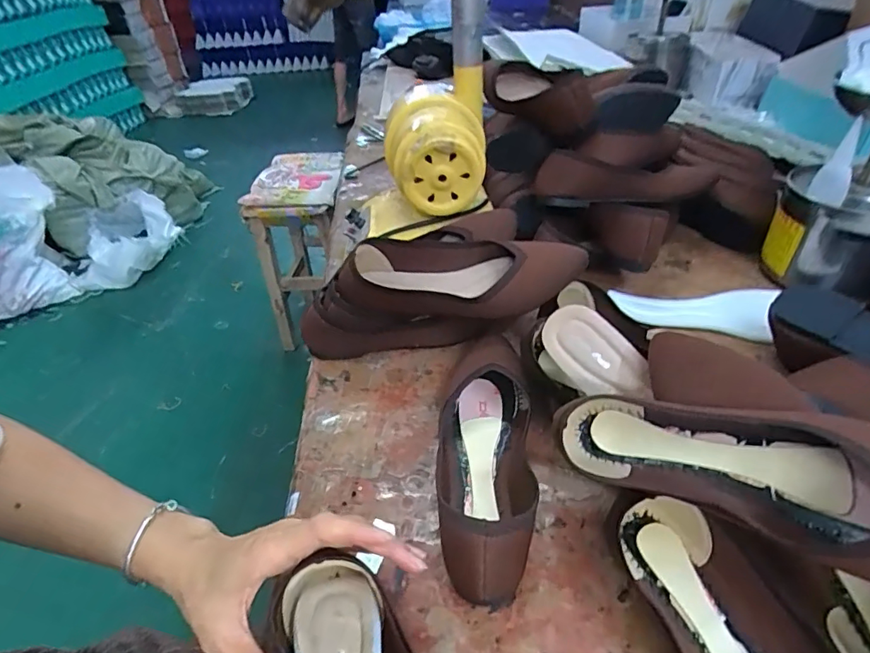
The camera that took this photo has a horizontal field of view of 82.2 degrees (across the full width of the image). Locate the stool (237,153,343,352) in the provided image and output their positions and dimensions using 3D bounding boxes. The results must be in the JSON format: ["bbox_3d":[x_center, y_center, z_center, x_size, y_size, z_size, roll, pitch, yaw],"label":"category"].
[{"bbox_3d":[-0.390,-0.252,1.579,0.274,0.483,0.367,-5,39,0],"label":"stool"}]

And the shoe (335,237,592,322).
[{"bbox_3d":[0.029,-0.048,0.501,0.229,0.063,0.082,-1,39,5],"label":"shoe"}]

